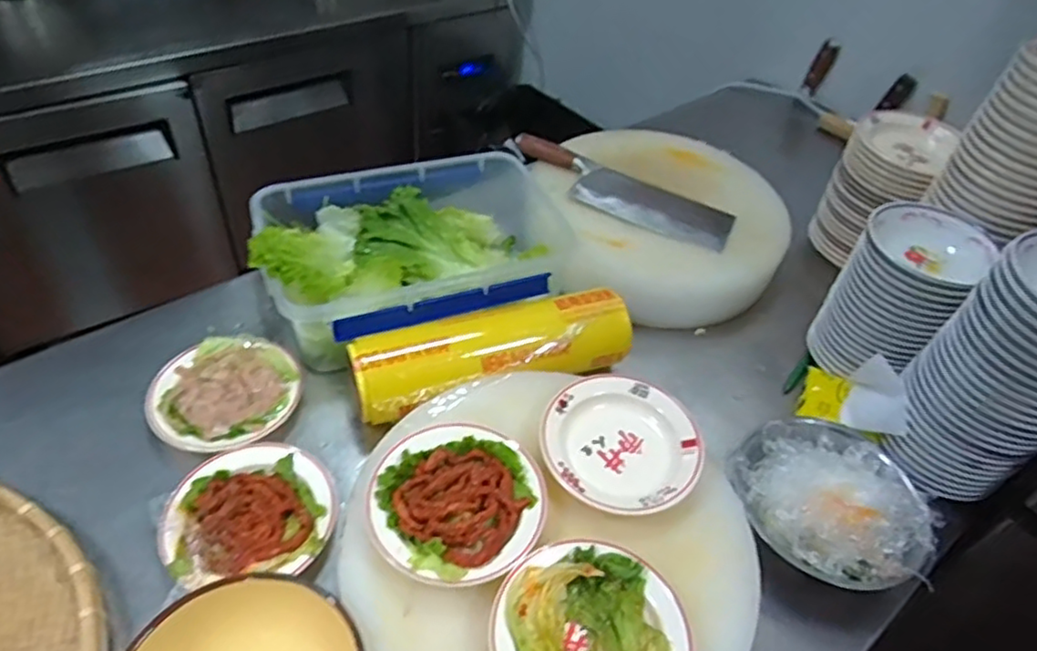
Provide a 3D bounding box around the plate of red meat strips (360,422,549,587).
[{"bbox_3d":[-0.058,0.161,0.609,0.158,0.030,0.157,4,45,-4],"label":"plate of red meat strips"}]

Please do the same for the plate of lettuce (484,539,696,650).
[{"bbox_3d":[0.057,0.254,0.534,0.158,0.033,0.152,4,45,-4],"label":"plate of lettuce"}]

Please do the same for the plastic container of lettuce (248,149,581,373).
[{"bbox_3d":[-0.140,-0.100,0.896,0.400,0.148,0.289,-21,51,-25],"label":"plastic container of lettuce"}]

